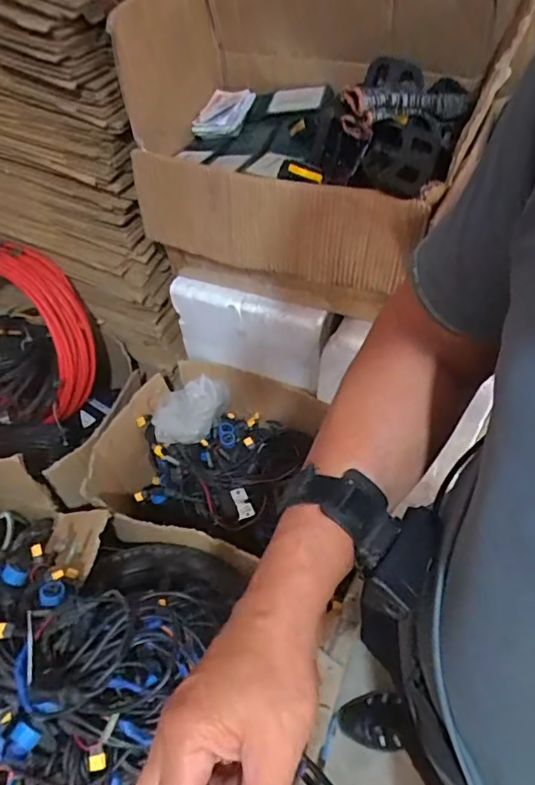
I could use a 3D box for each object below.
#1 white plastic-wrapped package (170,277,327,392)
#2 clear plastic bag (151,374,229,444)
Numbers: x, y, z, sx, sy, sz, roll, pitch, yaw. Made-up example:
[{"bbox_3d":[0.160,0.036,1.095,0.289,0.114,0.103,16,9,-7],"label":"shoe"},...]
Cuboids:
[{"bbox_3d":[-0.034,-0.109,1.007,0.275,0.181,0.048,18,58,16],"label":"white plastic-wrapped package"},{"bbox_3d":[-0.151,0.039,1.105,0.166,0.116,0.107,-23,56,-12],"label":"clear plastic bag"}]

